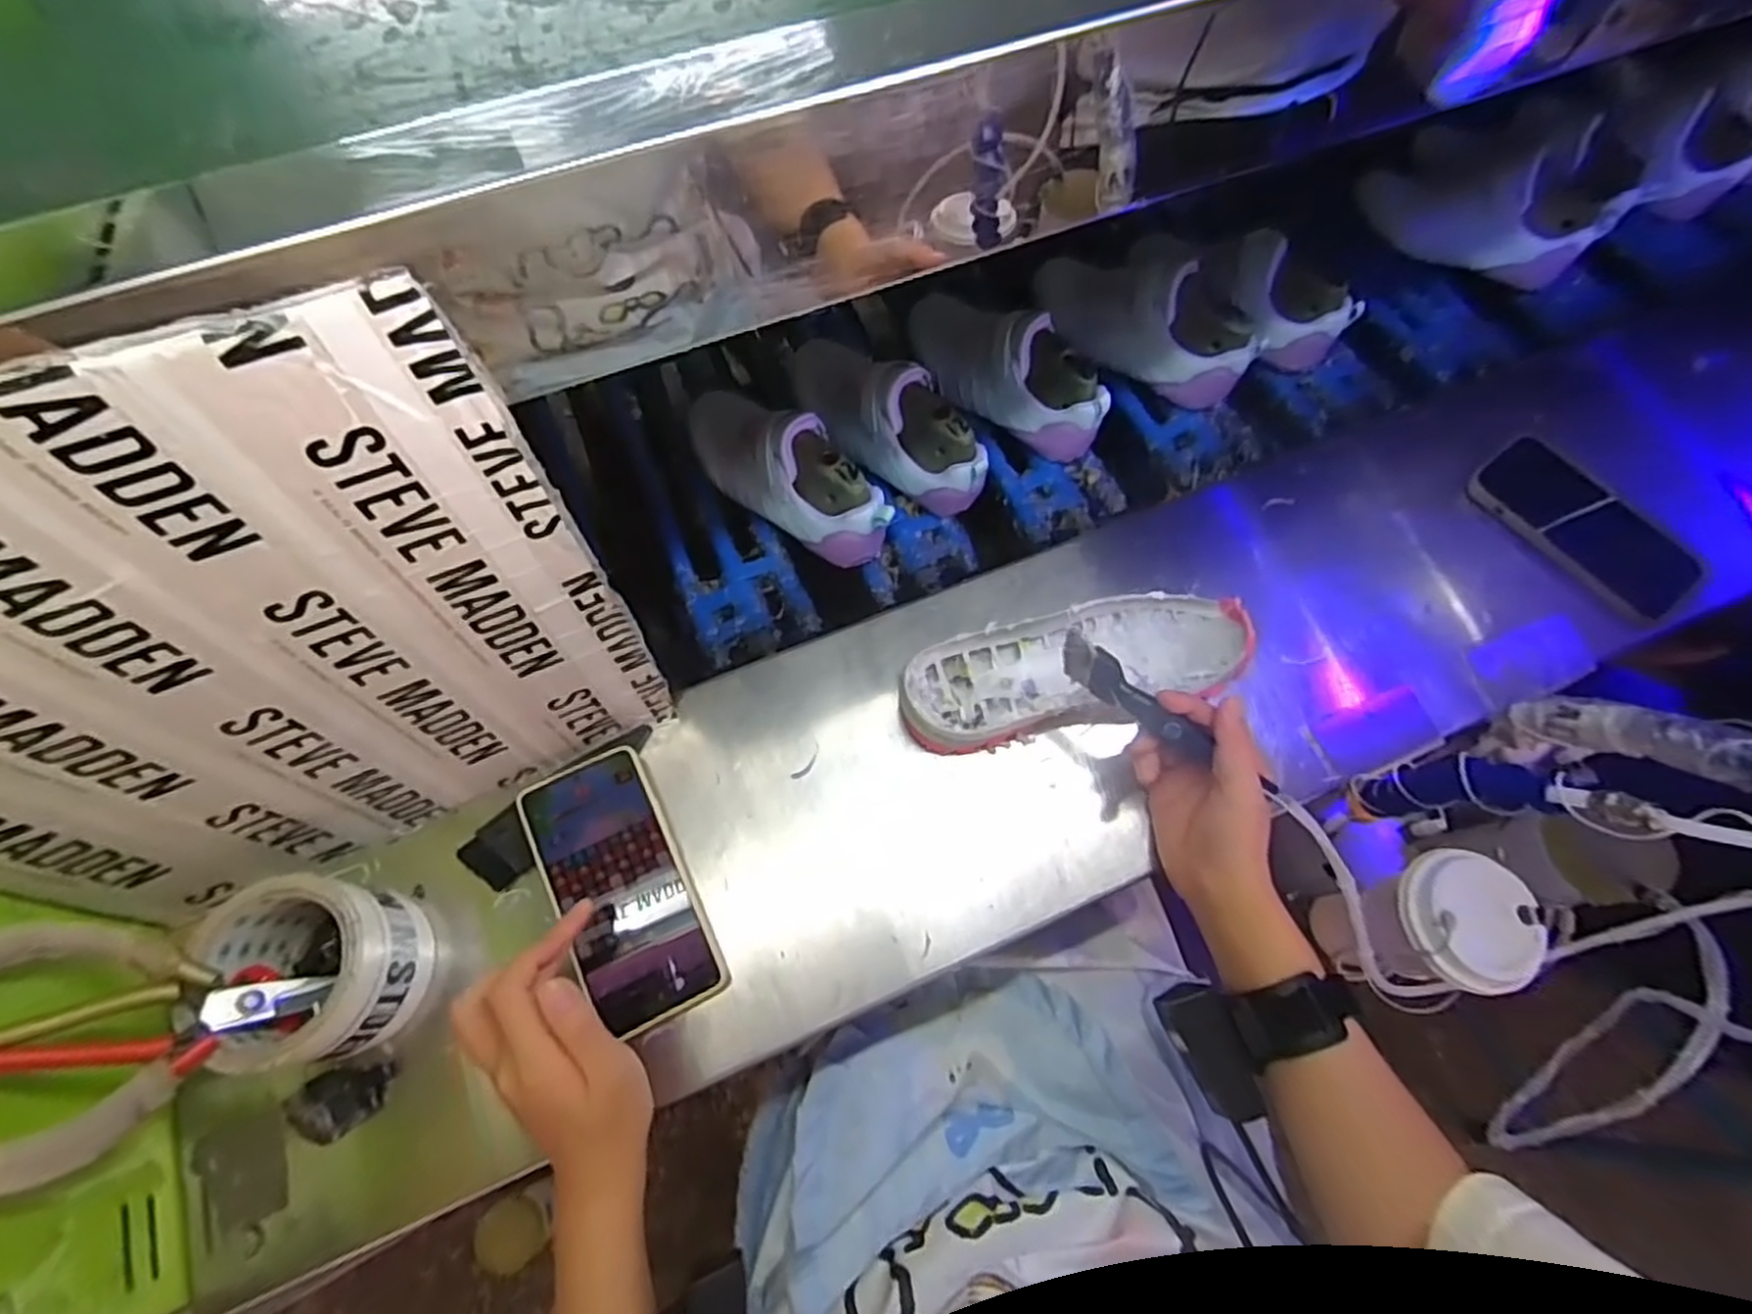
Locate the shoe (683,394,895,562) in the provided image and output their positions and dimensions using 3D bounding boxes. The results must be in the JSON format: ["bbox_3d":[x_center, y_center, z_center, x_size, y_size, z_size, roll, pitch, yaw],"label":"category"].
[{"bbox_3d":[-0.075,-0.150,0.592,0.193,0.075,0.065,36,72,13],"label":"shoe"}]

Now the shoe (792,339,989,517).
[{"bbox_3d":[0.009,-0.197,0.618,0.064,0.077,0.189,-39,73,-14],"label":"shoe"}]

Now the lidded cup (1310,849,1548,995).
[{"bbox_3d":[0.387,0.194,0.547,0.078,0.144,0.084,0,68,0],"label":"lidded cup"}]

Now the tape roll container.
[{"bbox_3d":[-0.316,0.180,0.433,0.092,0.078,0.093,-5,68,-2],"label":"tape roll container"}]

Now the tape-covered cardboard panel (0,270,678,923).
[{"bbox_3d":[-0.288,0.015,0.356,0.320,0.329,0.010,-21,61,-11],"label":"tape-covered cardboard panel"}]

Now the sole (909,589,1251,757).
[{"bbox_3d":[0.139,0.009,0.520,0.241,0.050,0.087,-17,69,-7],"label":"sole"}]

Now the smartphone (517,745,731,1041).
[{"bbox_3d":[-0.160,0.144,0.478,0.078,0.017,0.167,-28,75,-11],"label":"smartphone"}]

